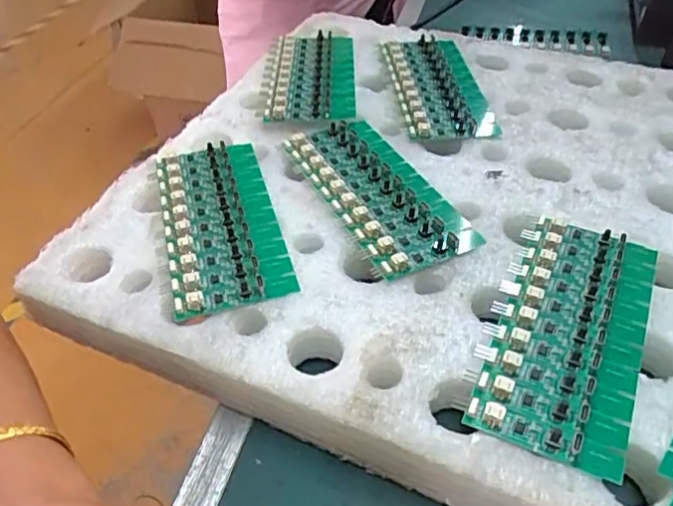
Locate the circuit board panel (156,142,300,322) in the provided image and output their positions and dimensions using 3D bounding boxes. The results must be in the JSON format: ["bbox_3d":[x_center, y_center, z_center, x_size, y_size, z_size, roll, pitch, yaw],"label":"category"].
[{"bbox_3d":[-0.068,-0.022,0.341,0.061,0.007,0.134,-13,45,-10],"label":"circuit board panel"}]

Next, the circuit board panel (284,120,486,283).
[{"bbox_3d":[0.022,-0.041,0.355,0.062,0.007,0.135,-23,47,-18],"label":"circuit board panel"}]

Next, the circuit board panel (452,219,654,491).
[{"bbox_3d":[0.108,0.033,0.280,0.067,0.009,0.136,17,48,21],"label":"circuit board panel"}]

